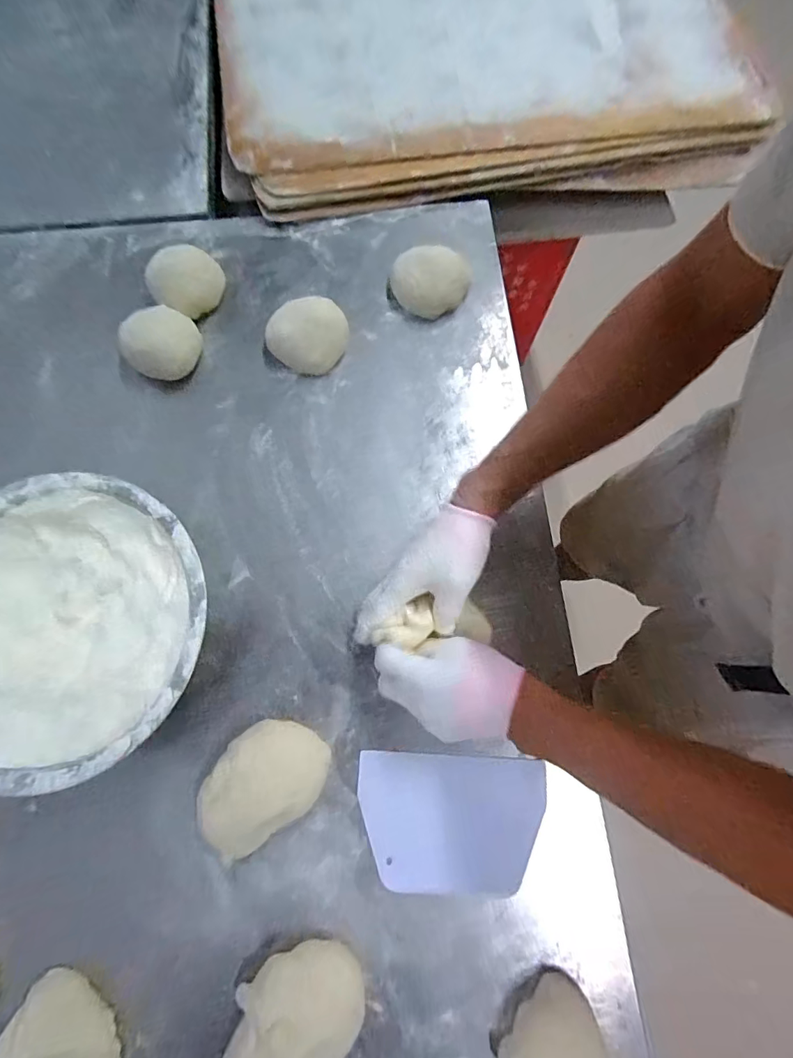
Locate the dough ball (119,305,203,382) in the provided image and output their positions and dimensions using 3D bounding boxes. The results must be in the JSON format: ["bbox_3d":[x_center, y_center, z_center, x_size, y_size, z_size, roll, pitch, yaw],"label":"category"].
[{"bbox_3d":[-0.299,-0.236,0.603,0.098,0.043,0.085,-26,76,-7],"label":"dough ball"}]

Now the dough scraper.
[{"bbox_3d":[0.055,0.293,0.476,0.183,0.004,0.122,1,72,2],"label":"dough scraper"}]

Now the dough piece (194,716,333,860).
[{"bbox_3d":[-0.137,0.254,0.475,0.138,0.035,0.097,-39,78,-10],"label":"dough piece"}]

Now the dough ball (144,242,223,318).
[{"bbox_3d":[-0.275,-0.327,0.621,0.086,0.038,0.101,-10,75,-3],"label":"dough ball"}]

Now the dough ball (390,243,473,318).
[{"bbox_3d":[0.046,-0.329,0.630,0.100,0.047,0.082,13,75,3],"label":"dough ball"}]

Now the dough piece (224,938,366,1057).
[{"bbox_3d":[-0.093,0.438,0.415,0.138,0.047,0.095,-38,78,-10],"label":"dough piece"}]

